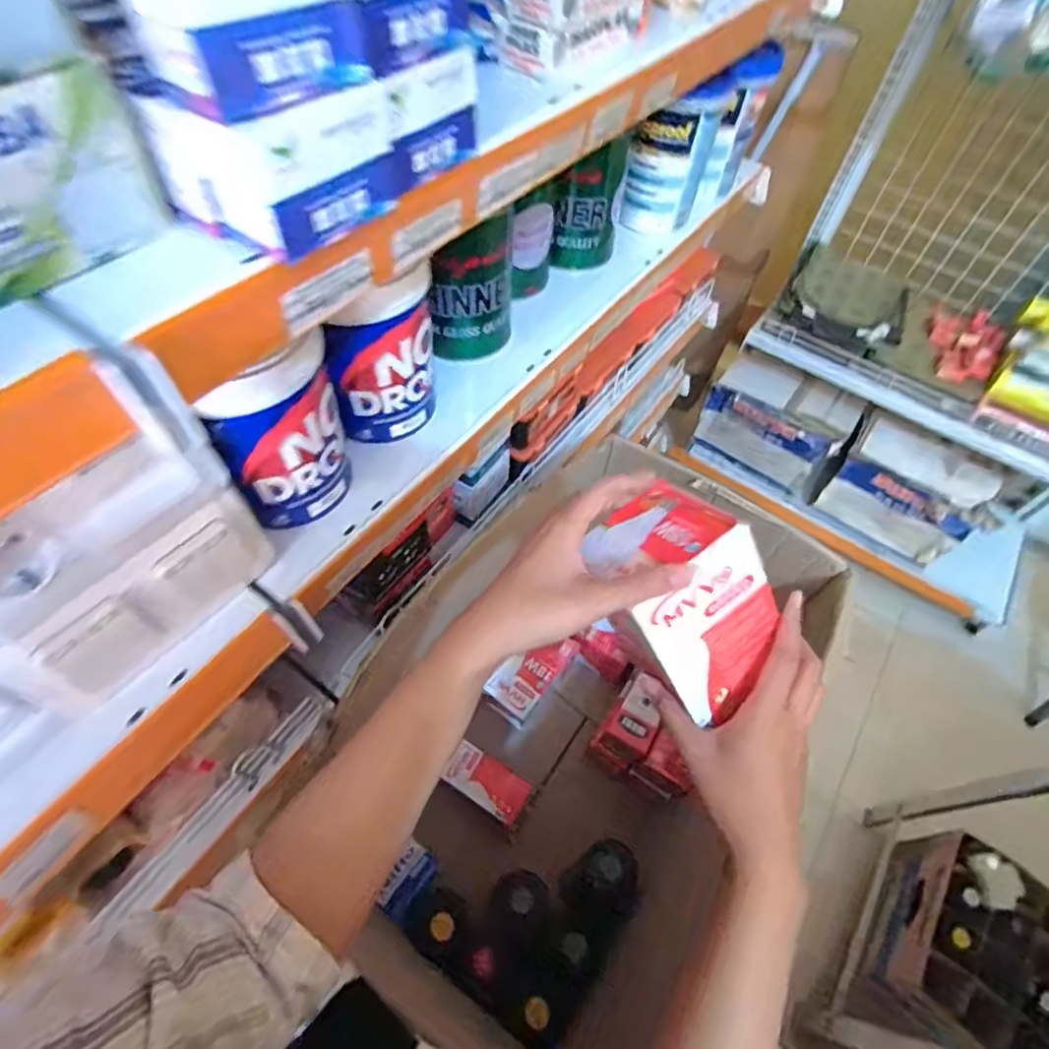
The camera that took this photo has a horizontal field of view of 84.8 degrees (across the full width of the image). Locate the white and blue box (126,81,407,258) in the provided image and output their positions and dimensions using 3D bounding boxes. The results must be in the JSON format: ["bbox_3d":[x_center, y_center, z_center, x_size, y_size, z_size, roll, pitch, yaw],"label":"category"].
[{"bbox_3d":[-0.109,-0.164,0.258,0.069,0.052,0.079,29,59,14],"label":"white and blue box"}]

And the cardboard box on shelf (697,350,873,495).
[{"bbox_3d":[0.725,-0.299,1.677,0.361,0.232,0.224,32,59,16],"label":"cardboard box on shelf"}]

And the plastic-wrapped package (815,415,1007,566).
[{"bbox_3d":[1.059,-0.086,1.574,0.357,0.259,0.176,39,61,19],"label":"plastic-wrapped package"}]

